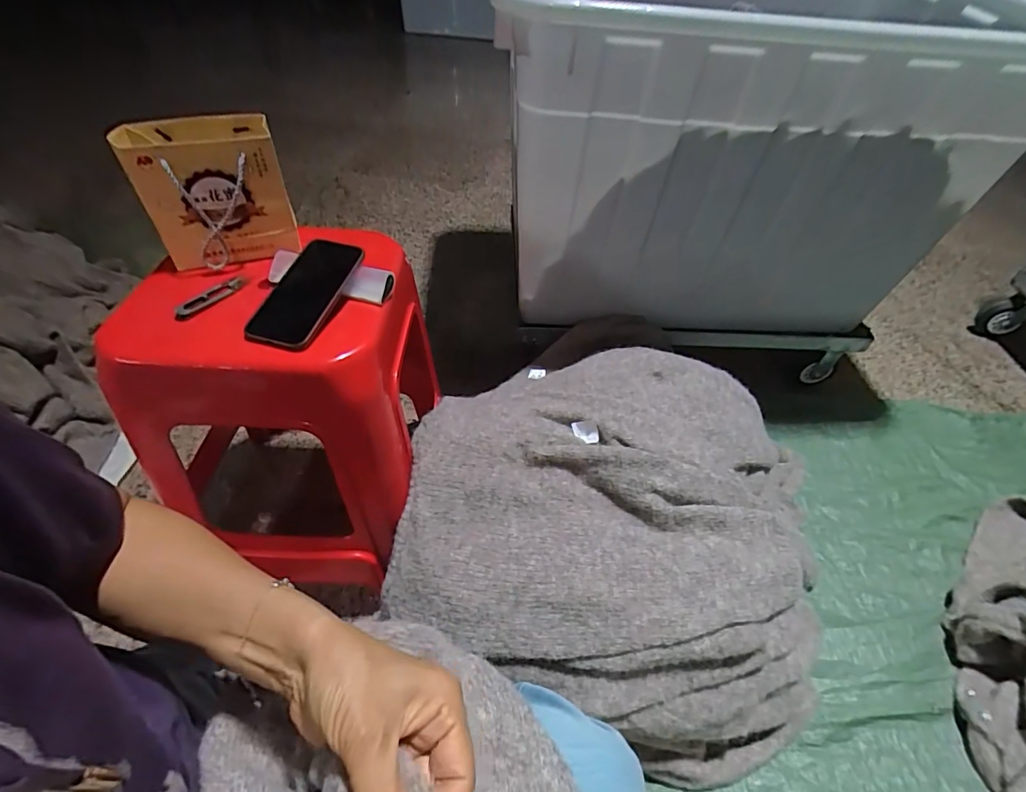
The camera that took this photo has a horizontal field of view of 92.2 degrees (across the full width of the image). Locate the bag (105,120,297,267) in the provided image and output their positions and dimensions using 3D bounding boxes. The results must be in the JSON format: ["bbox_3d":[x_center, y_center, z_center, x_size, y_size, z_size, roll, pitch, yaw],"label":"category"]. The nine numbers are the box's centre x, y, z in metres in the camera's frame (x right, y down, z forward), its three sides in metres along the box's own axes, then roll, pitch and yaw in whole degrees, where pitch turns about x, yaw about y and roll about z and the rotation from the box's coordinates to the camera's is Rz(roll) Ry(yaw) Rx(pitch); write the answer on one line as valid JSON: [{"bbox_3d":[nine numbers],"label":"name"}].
[{"bbox_3d":[-0.365,-0.249,0.610,0.156,0.144,0.086,-14,49,-17],"label":"bag"}]

